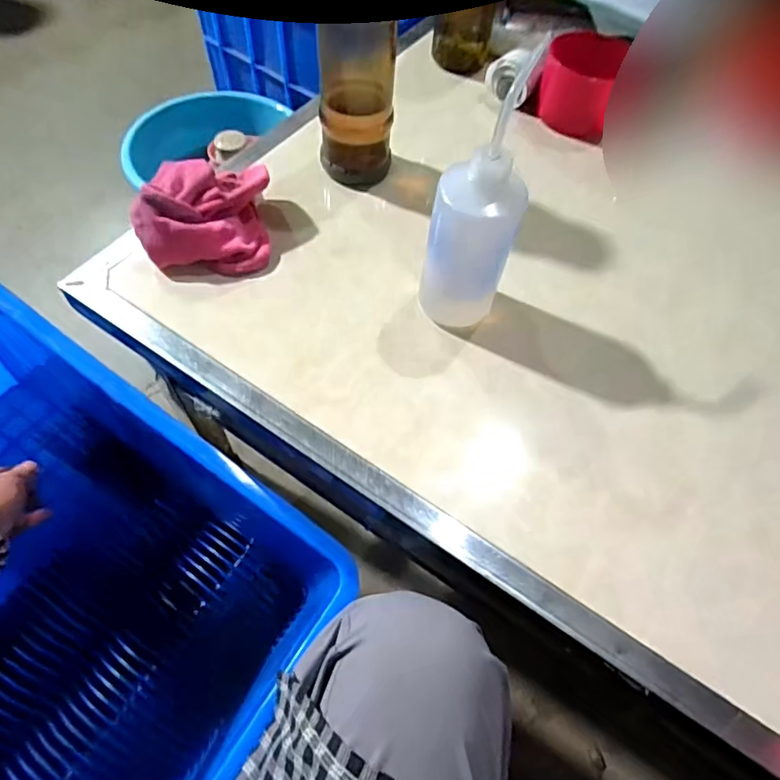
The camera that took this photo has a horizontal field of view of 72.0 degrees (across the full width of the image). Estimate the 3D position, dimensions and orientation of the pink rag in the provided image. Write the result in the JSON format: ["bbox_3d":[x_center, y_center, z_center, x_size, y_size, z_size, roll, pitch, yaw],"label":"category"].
[{"bbox_3d":[-0.177,-0.171,0.524,0.116,0.063,0.109,2,59,-3],"label":"pink rag"}]

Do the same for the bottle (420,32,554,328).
[{"bbox_3d":[0.069,-0.125,0.441,0.070,0.181,0.060,16,60,6],"label":"bottle"}]

